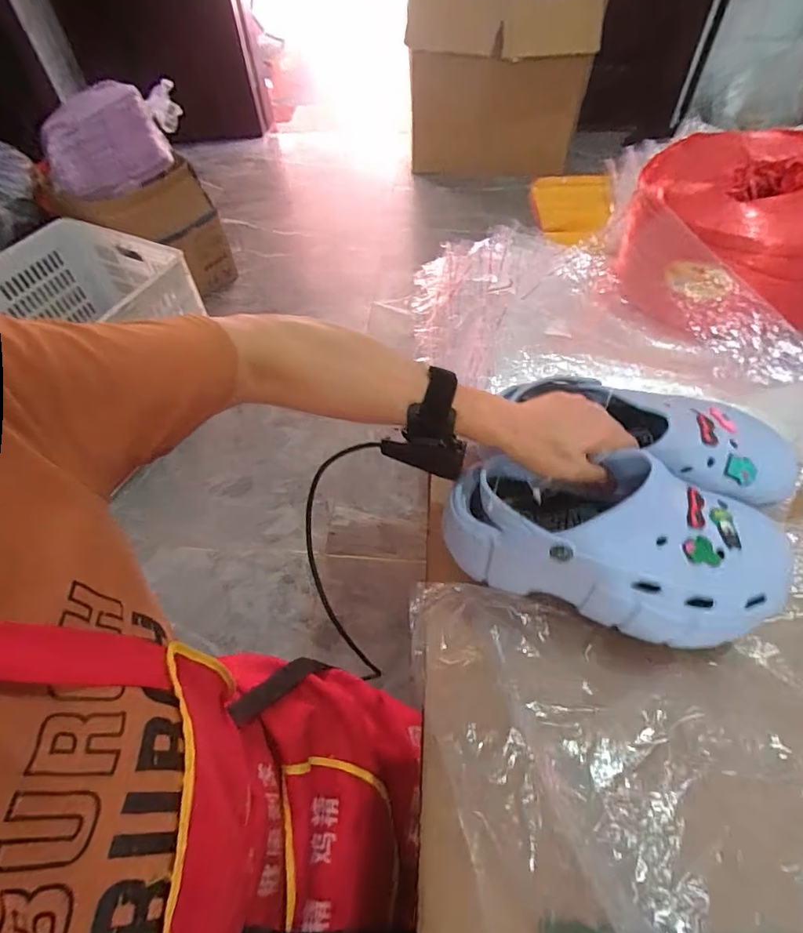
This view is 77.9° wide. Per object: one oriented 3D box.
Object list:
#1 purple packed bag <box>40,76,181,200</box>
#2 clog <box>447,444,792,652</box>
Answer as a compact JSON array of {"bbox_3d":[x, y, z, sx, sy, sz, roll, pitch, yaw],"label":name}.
[{"bbox_3d":[-0.832,-0.959,1.458,0.408,0.213,0.126,-32,59,-19],"label":"purple packed bag"},{"bbox_3d":[0.162,0.055,0.387,0.247,0.096,0.109,11,60,12],"label":"clog"}]

